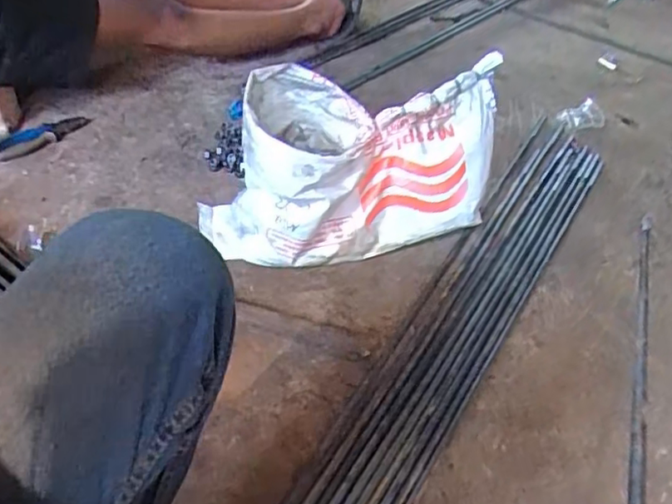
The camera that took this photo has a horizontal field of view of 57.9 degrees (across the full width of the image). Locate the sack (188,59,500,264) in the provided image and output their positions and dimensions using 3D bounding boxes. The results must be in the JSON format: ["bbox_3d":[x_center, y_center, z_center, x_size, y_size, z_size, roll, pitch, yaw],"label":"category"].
[{"bbox_3d":[0.035,-0.134,0.956,0.431,0.249,0.170,-10,49,-16],"label":"sack"}]

